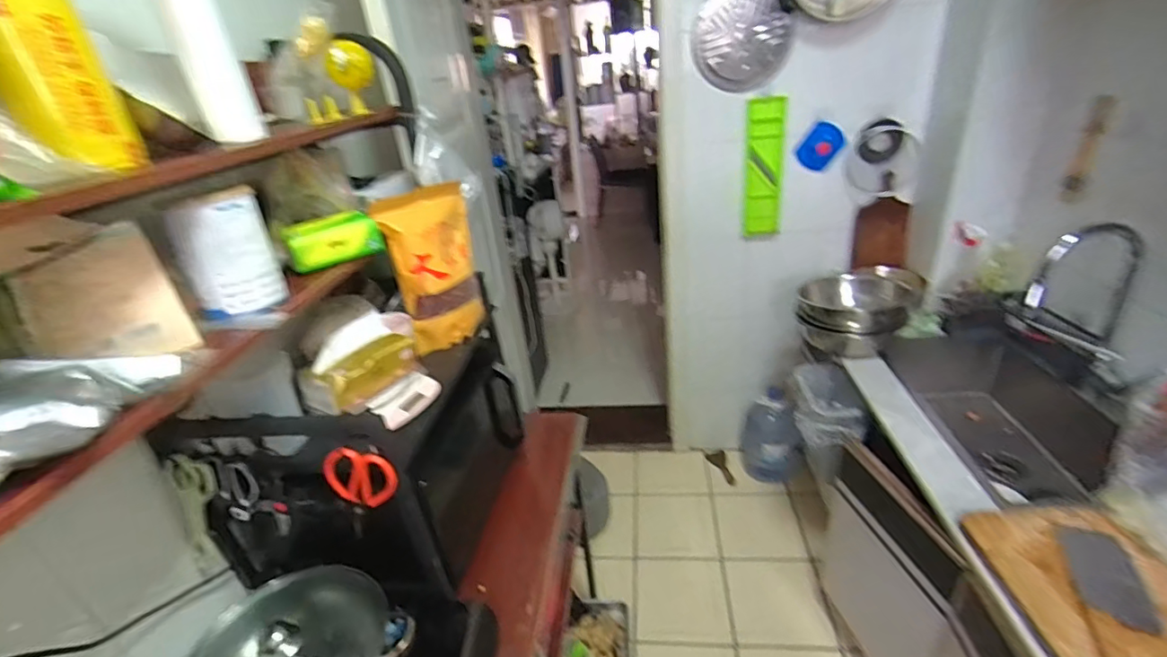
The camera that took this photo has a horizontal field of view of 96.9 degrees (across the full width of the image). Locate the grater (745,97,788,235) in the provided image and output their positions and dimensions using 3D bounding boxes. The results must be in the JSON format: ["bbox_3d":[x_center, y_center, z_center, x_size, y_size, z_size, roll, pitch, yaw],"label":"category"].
[{"bbox_3d":[0.580,-0.511,1.655,0.108,0.416,0.025,6,22,28],"label":"grater"}]

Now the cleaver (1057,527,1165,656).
[{"bbox_3d":[0.797,0.409,0.773,0.089,0.030,0.283,6,30,22],"label":"cleaver"}]

